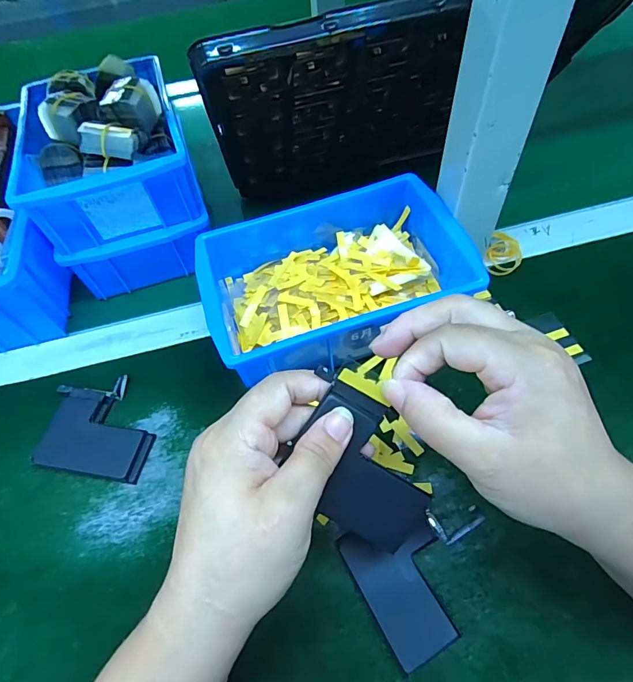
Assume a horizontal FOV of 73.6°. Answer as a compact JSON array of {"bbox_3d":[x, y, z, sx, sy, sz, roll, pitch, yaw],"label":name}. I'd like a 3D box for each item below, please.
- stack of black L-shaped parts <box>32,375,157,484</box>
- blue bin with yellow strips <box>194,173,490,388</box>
[{"bbox_3d":[-0.163,0.066,0.326,0.087,0.014,0.075,5,57,9],"label":"stack of black L-shaped parts"},{"bbox_3d":[0.011,-0.053,0.344,0.197,0.063,0.141,-17,56,-6],"label":"blue bin with yellow strips"}]

